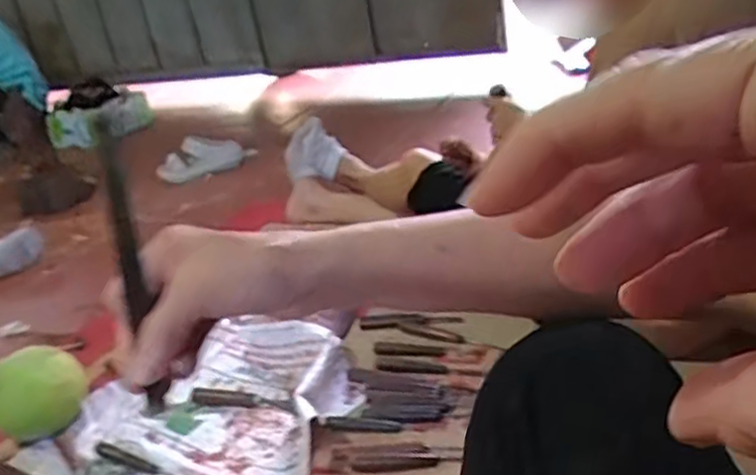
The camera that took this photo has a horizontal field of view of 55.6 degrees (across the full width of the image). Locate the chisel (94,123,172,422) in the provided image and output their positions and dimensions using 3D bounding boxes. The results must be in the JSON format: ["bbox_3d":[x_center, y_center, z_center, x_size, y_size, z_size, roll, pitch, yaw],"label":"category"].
[{"bbox_3d":[-0.134,0.018,0.384,0.014,0.159,0.007,-7,9,-1],"label":"chisel"}]

